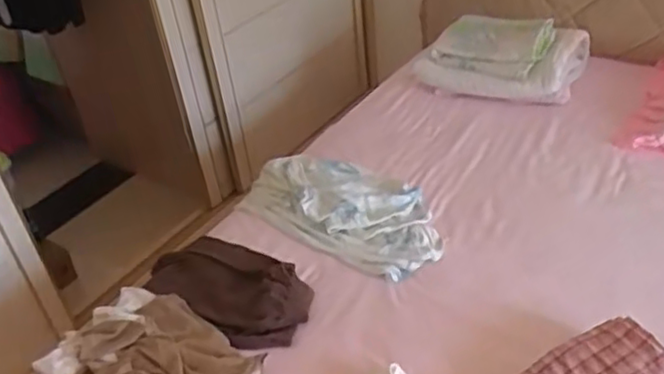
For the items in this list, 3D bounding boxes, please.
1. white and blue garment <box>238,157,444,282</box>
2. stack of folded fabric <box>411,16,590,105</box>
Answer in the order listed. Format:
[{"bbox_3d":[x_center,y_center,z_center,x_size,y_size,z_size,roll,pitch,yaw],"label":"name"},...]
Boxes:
[{"bbox_3d":[0.024,0.036,1.457,0.499,0.048,0.270,21,44,32],"label":"white and blue garment"},{"bbox_3d":[0.475,-0.361,1.844,0.472,0.144,0.318,4,38,13],"label":"stack of folded fabric"}]

